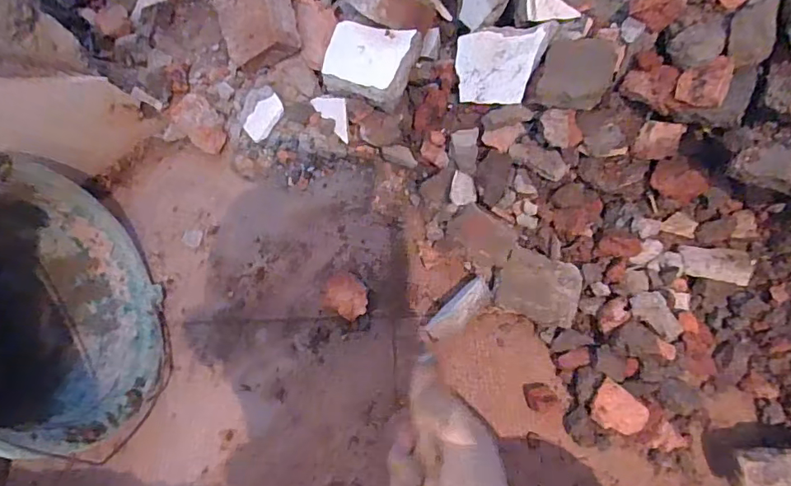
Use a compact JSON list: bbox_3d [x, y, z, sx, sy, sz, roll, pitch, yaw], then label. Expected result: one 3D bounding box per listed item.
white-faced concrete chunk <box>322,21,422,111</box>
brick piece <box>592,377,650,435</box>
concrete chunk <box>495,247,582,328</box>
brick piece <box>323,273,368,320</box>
[{"bbox_3d":[-0.029,-0.206,0.564,0.100,0.032,0.081,19,91,6],"label":"white-faced concrete chunk"},{"bbox_3d":[0.233,0.177,0.518,0.053,0.030,0.043,33,72,10],"label":"brick piece"},{"bbox_3d":[0.161,0.051,0.554,0.086,0.035,0.072,16,96,7],"label":"concrete chunk"},{"bbox_3d":[-0.055,0.061,0.562,0.051,0.030,0.047,0,70,-1],"label":"brick piece"}]

